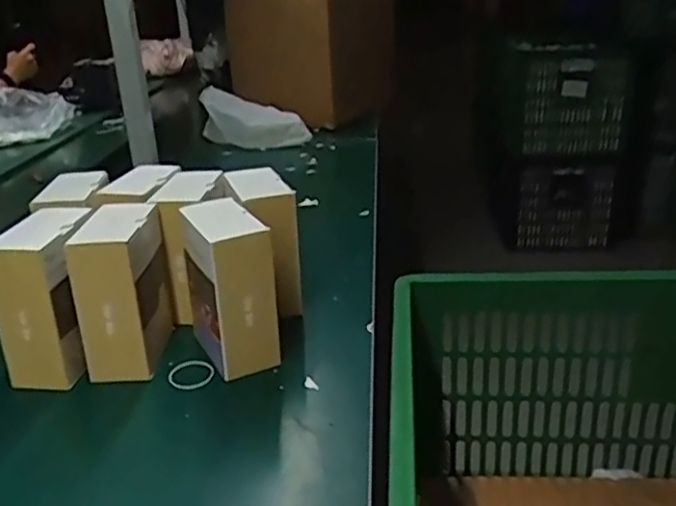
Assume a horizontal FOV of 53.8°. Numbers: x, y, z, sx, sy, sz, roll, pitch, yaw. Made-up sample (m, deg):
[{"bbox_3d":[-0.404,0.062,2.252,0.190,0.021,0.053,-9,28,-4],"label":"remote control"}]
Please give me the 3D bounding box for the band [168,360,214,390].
[{"bbox_3d":[-0.160,0.133,0.722,0.049,0.004,0.046,-13,35,-5],"label":"band"}]

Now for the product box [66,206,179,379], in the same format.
[{"bbox_3d":[-0.232,0.039,0.731,0.063,0.160,0.124,-3,24,3],"label":"product box"}]

